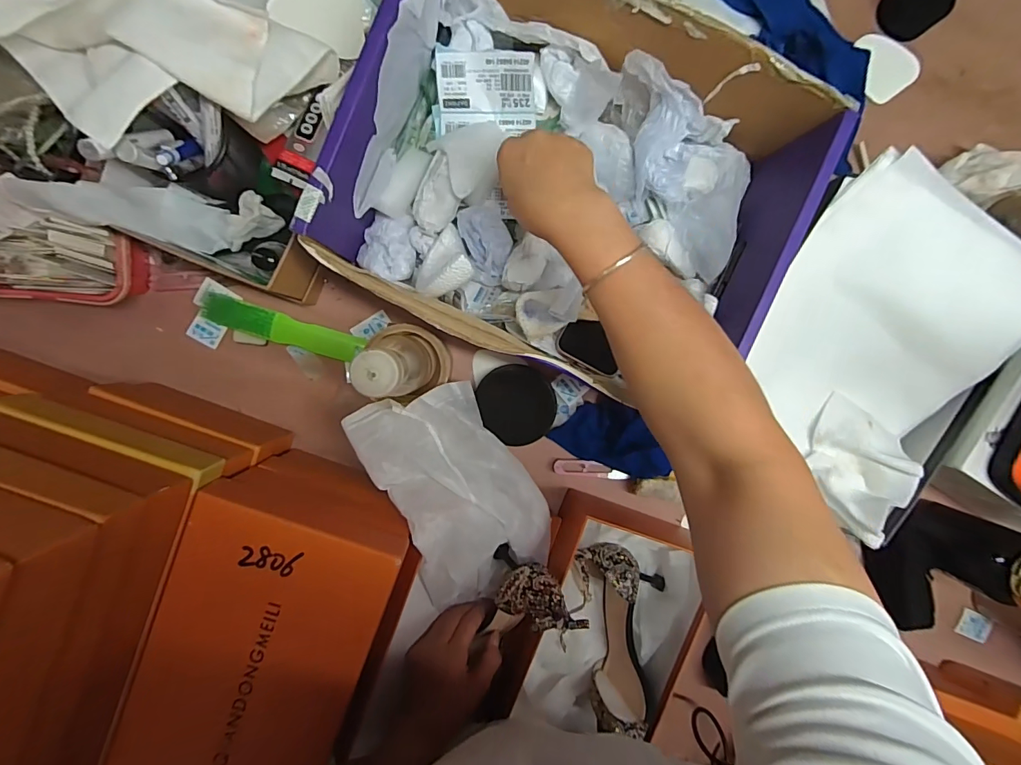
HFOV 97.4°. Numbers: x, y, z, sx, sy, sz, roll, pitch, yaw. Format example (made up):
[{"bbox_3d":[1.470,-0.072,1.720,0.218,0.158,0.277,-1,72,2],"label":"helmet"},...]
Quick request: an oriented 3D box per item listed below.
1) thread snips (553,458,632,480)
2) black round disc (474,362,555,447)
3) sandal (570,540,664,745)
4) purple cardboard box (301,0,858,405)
[{"bbox_3d":[0.101,0.107,0.555,0.097,0.013,0.020,8,95,-4],"label":"thread snips"},{"bbox_3d":[0.008,0.027,0.531,0.088,0.006,0.094,1,96,13],"label":"black round disc"},{"bbox_3d":[0.122,0.283,0.518,0.096,0.083,0.186,0,95,-3],"label":"sandal"},{"bbox_3d":[0.055,-0.183,0.437,0.394,0.120,0.319,23,93,-5],"label":"purple cardboard box"}]

